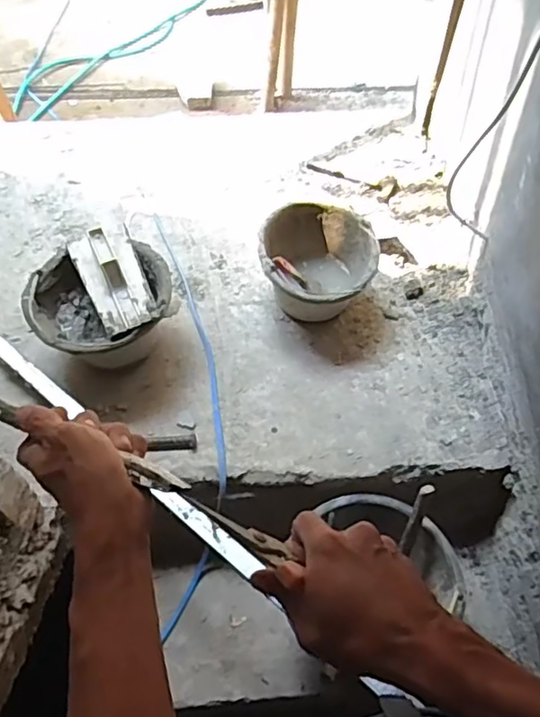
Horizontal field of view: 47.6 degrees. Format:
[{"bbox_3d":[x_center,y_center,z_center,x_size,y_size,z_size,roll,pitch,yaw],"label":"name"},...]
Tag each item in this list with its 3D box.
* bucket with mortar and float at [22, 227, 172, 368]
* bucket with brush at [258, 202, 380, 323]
[{"bbox_3d":[-0.307,-0.091,1.148,0.240,0.234,0.236,0,58,0],"label":"bucket with mortar and float"},{"bbox_3d":[0.093,-0.176,1.238,0.212,0.178,0.232,0,58,0],"label":"bucket with brush"}]

